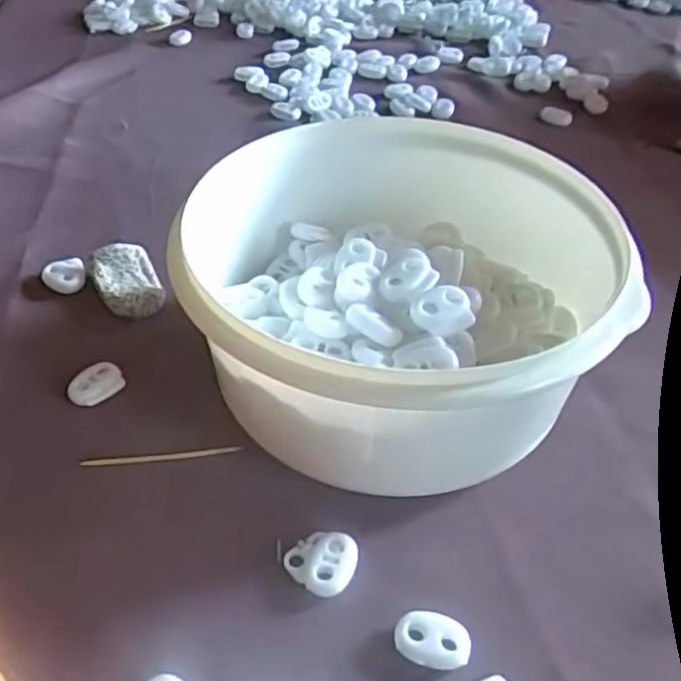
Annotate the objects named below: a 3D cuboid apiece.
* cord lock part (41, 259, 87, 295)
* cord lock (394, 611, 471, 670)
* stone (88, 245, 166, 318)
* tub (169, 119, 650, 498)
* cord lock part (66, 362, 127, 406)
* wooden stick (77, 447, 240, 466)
[{"bbox_3d":[-0.135,-0.031,0.323,0.019,0.006,0.019,-22,49,-22],"label":"cord lock part"},{"bbox_3d":[0.028,0.092,0.202,0.022,0.006,0.014,13,45,11],"label":"cord lock"},{"bbox_3d":[-0.103,-0.028,0.316,0.030,0.014,0.041,-17,47,-20],"label":"stone"},{"bbox_3d":[0.026,-0.015,0.261,0.150,0.076,0.154,1,43,-1],"label":"tub"},{"bbox_3d":[-0.101,0.019,0.274,0.022,0.007,0.015,-33,54,-29],"label":"cord lock part"},{"bbox_3d":[-0.069,0.043,0.251,0.059,0.004,0.004,-4,45,-5],"label":"wooden stick"}]

